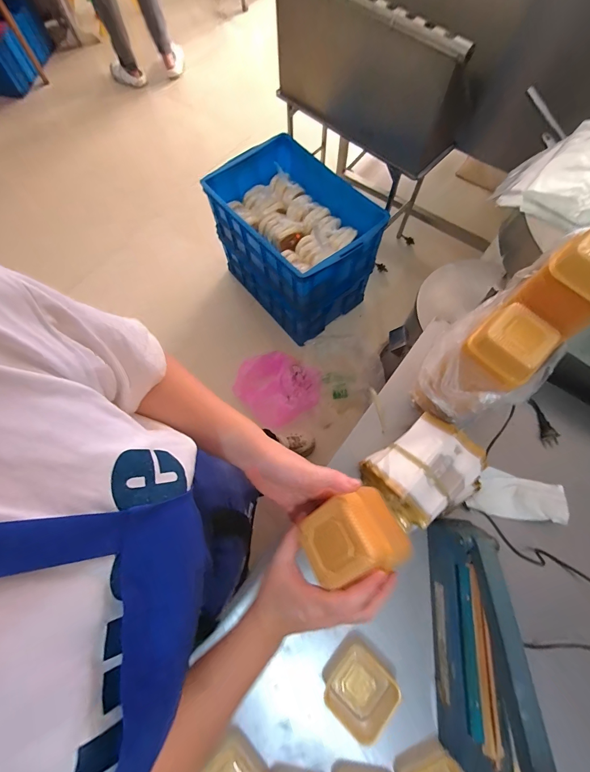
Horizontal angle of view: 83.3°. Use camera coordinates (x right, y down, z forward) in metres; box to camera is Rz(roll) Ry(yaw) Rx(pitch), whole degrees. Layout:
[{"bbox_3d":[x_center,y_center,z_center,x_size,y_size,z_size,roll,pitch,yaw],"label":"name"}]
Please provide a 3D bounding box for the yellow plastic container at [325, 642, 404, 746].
[{"bbox_3d":[0.097,0.445,0.484,0.086,0.031,0.088,40,76,14],"label":"yellow plastic container"}]

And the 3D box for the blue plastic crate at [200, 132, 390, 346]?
[{"bbox_3d":[0.001,-0.623,1.456,0.458,0.470,0.638,-39,74,-12],"label":"blue plastic crate"}]

